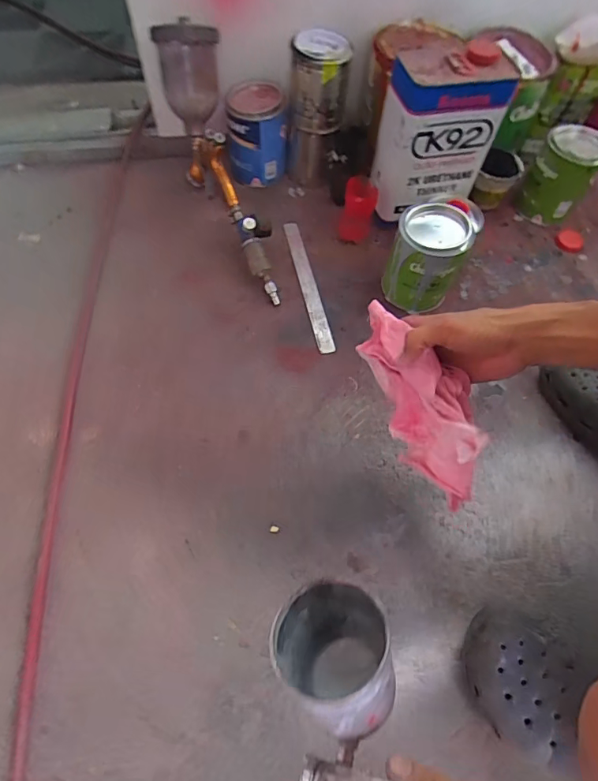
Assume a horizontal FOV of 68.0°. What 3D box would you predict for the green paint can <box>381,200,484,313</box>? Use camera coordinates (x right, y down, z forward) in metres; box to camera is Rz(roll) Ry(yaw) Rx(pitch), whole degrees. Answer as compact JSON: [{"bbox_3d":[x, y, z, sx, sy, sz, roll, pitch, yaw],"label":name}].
[{"bbox_3d":[0.199,-0.204,0.698,0.107,0.140,0.102,29,64,13],"label":"green paint can"}]

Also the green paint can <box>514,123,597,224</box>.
[{"bbox_3d":[0.478,-0.396,0.817,0.105,0.136,0.101,1,61,-2],"label":"green paint can"}]

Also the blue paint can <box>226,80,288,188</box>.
[{"bbox_3d":[-0.076,-0.464,0.808,0.104,0.147,0.090,-2,61,-4],"label":"blue paint can"}]

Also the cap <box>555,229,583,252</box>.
[{"bbox_3d":[0.506,-0.281,0.830,0.055,0.014,0.048,-39,69,-21],"label":"cap"}]

